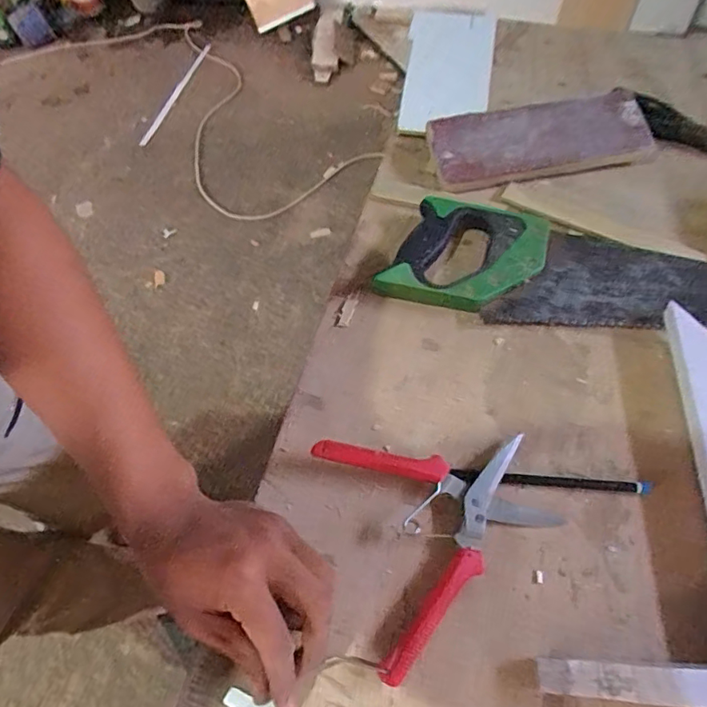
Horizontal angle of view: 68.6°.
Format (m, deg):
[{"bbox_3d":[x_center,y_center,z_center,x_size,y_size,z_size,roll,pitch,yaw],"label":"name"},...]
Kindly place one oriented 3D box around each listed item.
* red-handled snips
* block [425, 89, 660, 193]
[{"bbox_3d":[0.066,0.116,0.363,0.148,0.026,0.153,-18,61,-8],"label":"red-handled snips"},{"bbox_3d":[0.194,-0.224,0.538,0.220,0.033,0.085,-3,60,1],"label":"block"}]

